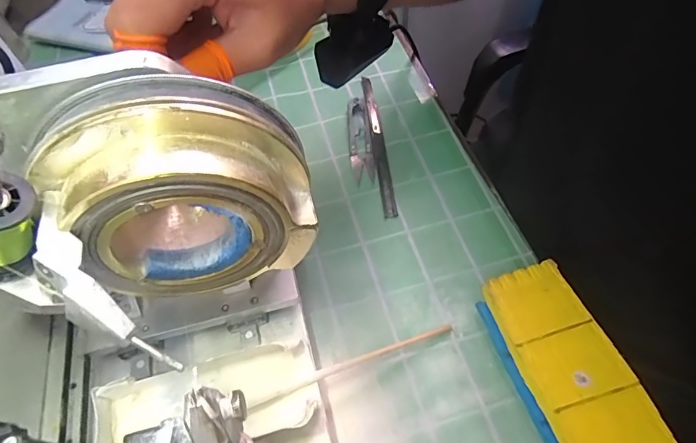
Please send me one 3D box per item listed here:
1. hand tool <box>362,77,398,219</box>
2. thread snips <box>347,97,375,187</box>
[{"bbox_3d":[0.028,-0.075,0.419,0.012,0.010,0.163,-6,57,-1],"label":"hand tool"},{"bbox_3d":[0.011,-0.078,0.424,0.021,0.009,0.097,-5,57,-1],"label":"thread snips"}]

